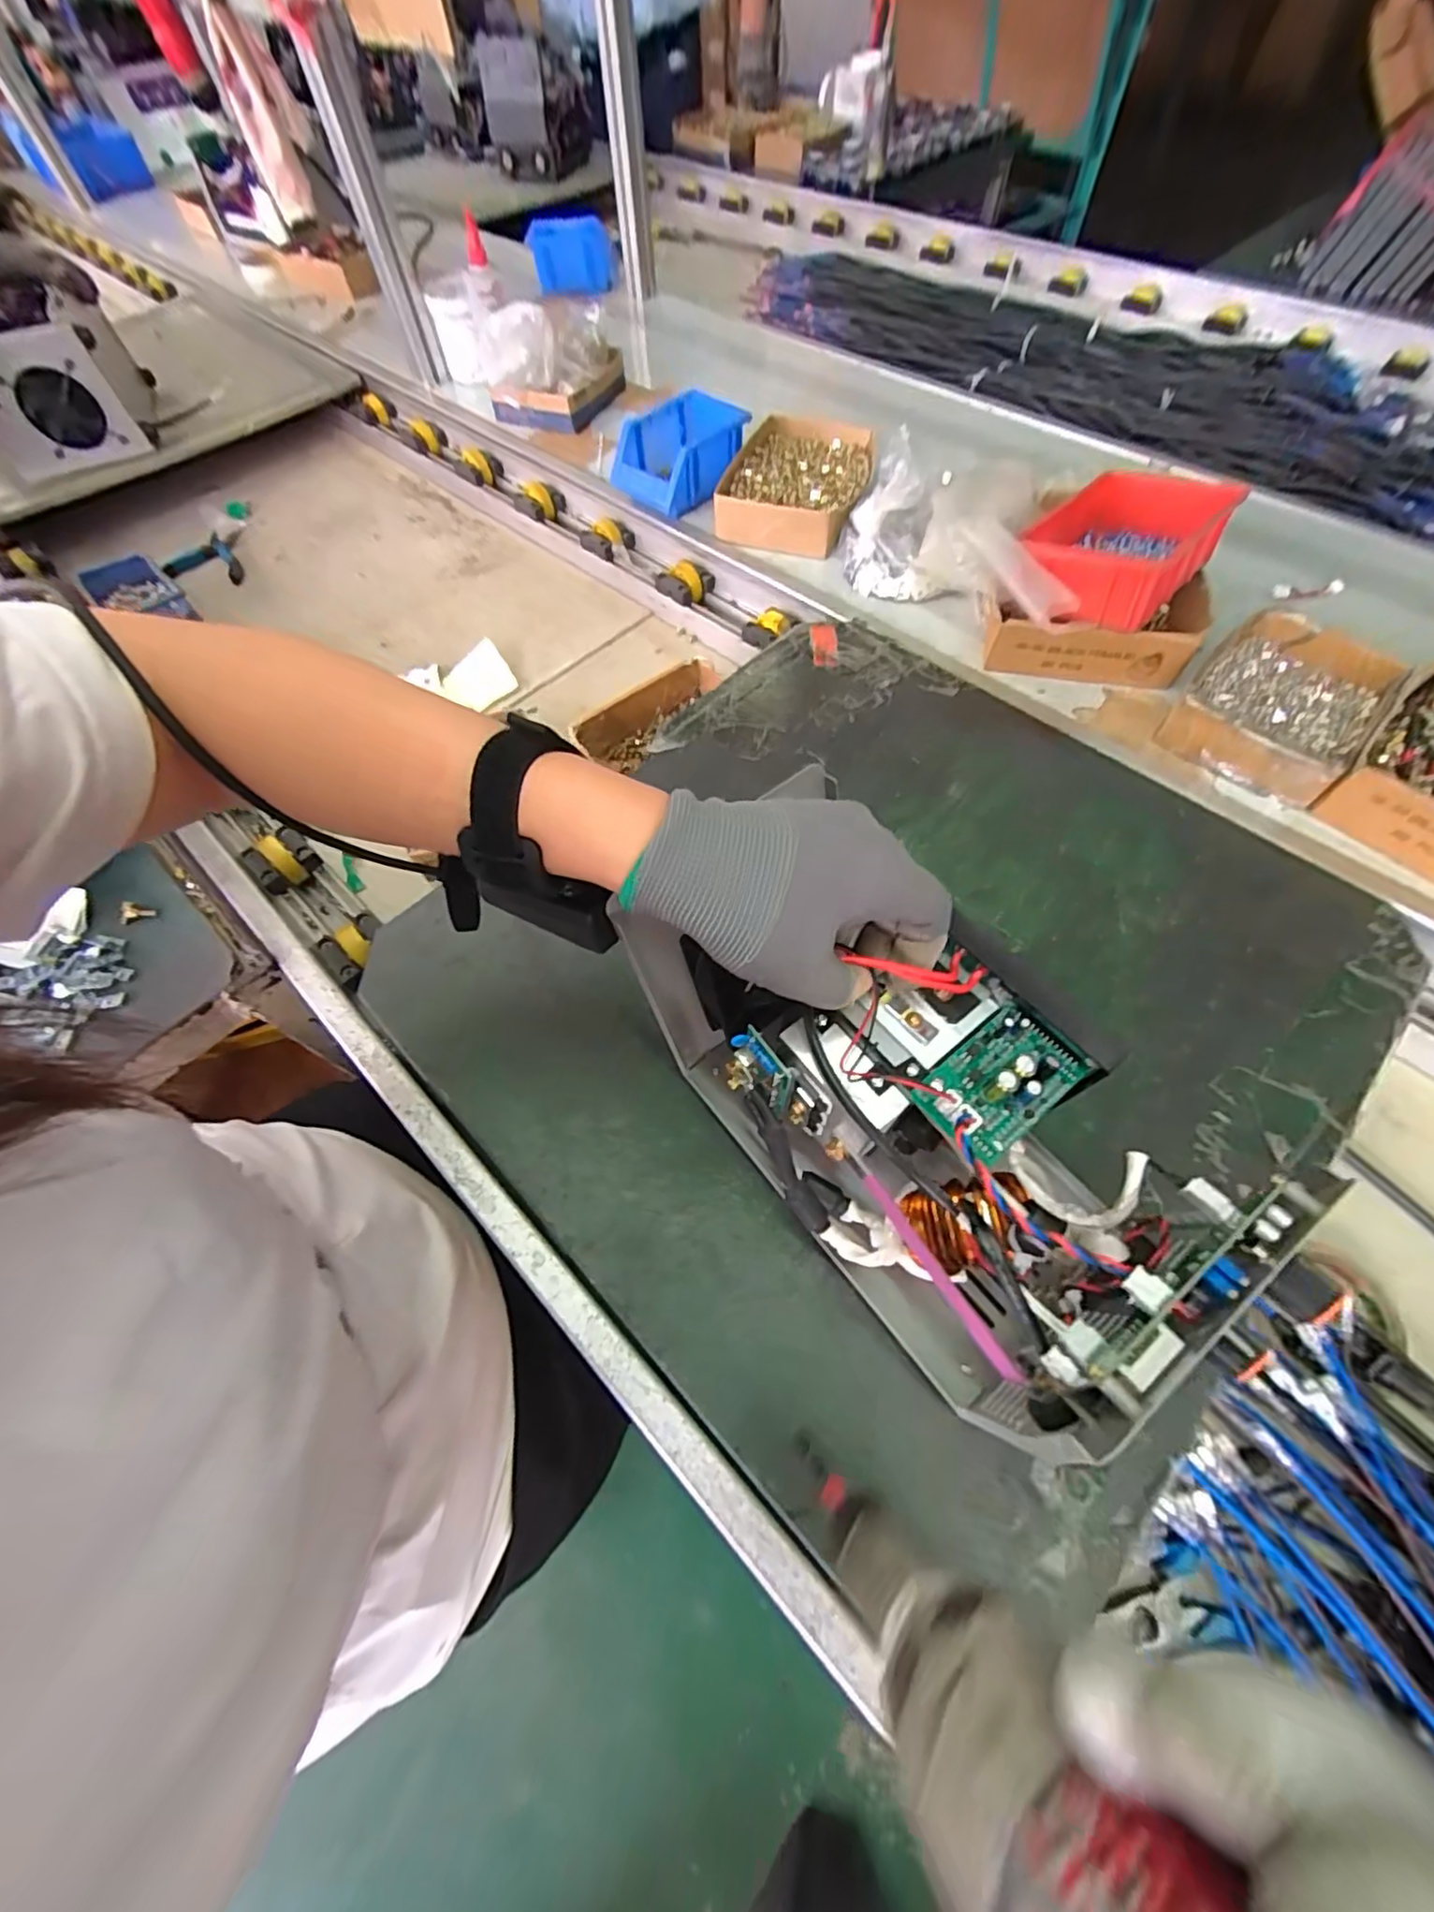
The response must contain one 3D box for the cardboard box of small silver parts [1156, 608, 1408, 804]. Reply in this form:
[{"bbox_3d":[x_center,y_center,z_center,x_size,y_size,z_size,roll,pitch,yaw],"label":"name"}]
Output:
[{"bbox_3d":[0.513,-0.231,0.570,0.135,0.041,0.189,39,66,21],"label":"cardboard box of small silver parts"}]

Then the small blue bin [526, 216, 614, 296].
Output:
[{"bbox_3d":[-0.249,-1.208,1.081,0.143,0.080,0.085,-6,62,-1],"label":"small blue bin"}]

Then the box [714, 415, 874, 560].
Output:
[{"bbox_3d":[0.107,-0.592,0.788,0.163,0.048,0.234,16,64,11],"label":"box"}]

